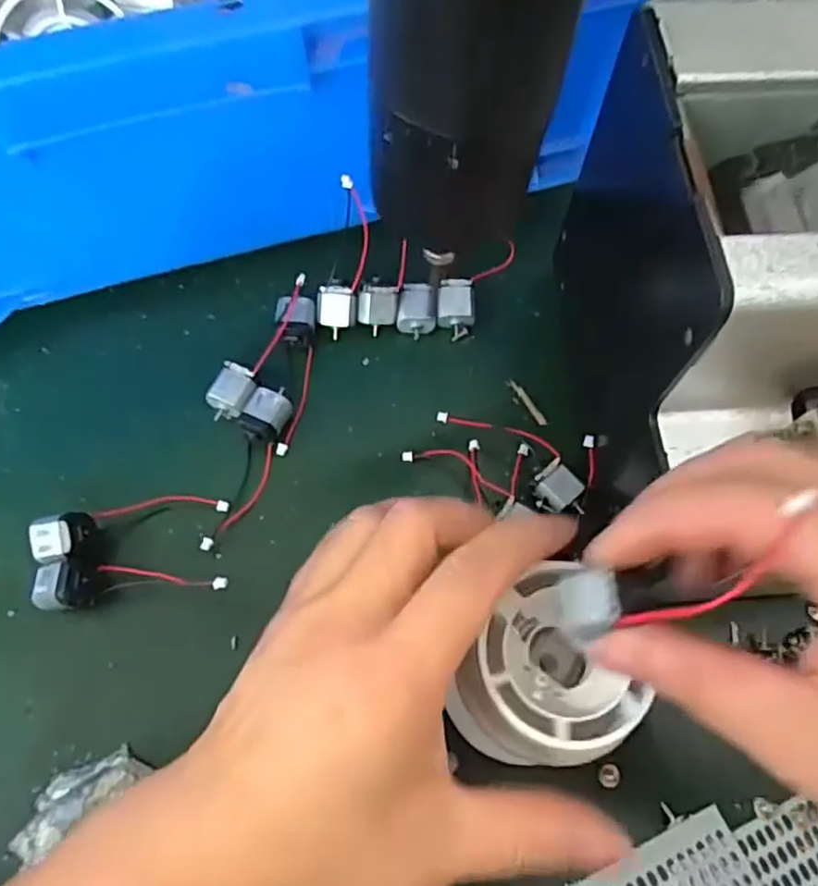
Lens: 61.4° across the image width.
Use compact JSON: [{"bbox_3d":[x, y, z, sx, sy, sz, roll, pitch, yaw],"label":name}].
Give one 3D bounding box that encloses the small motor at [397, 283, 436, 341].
[{"bbox_3d":[0.004,-0.066,0.349,0.019,0.018,0.025,3,64,2],"label":"small motor"}]

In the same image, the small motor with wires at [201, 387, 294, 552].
[{"bbox_3d":[-0.073,0.011,0.312,0.020,0.020,0.078,15,80,5],"label":"small motor with wires"}]

